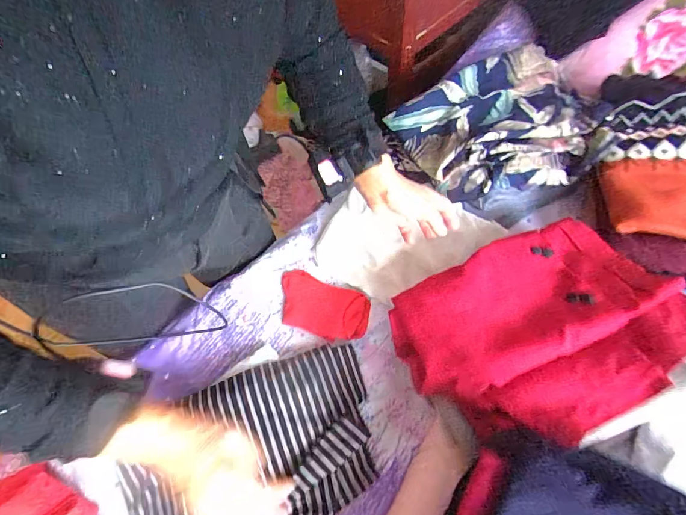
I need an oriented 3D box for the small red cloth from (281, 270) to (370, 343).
[{"bbox_3d":[-0.036,0.080,0.591,0.157,0.019,0.092,19,67,13],"label":"small red cloth"}]

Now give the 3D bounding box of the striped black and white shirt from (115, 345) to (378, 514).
[{"bbox_3d":[-0.116,0.271,0.478,0.317,0.043,0.252,-14,64,-3],"label":"striped black and white shirt"}]

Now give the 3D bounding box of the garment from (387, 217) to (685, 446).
[{"bbox_3d":[0.259,0.078,0.463,0.370,0.054,0.235,-24,65,-8],"label":"garment"}]

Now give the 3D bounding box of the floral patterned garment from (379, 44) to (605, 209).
[{"bbox_3d":[0.281,-0.235,0.655,0.342,0.069,0.279,-27,65,-9],"label":"floral patterned garment"}]

